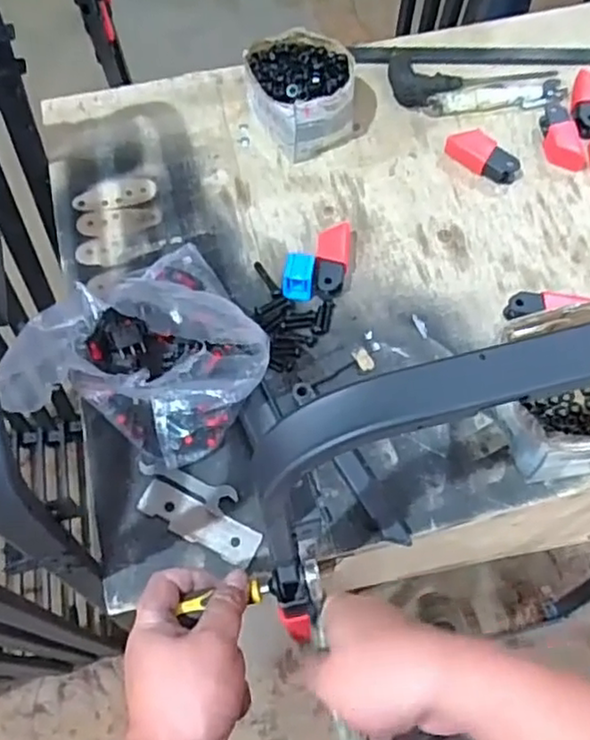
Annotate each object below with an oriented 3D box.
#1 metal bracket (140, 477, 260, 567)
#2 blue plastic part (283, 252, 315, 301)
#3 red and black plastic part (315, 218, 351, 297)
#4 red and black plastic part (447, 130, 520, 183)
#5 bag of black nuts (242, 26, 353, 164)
[{"bbox_3d":[-0.087,0.140,0.609,0.115,0.009,0.034,26,65,10],"label":"metal bracket"},{"bbox_3d":[0.004,-0.098,0.705,0.030,0.031,0.040,5,66,3],"label":"blue plastic part"},{"bbox_3d":[0.040,-0.119,0.718,0.034,0.026,0.085,6,64,0],"label":"red and black plastic part"},{"bbox_3d":[0.220,-0.248,0.780,0.088,0.034,0.030,32,70,14],"label":"red and black plastic part"},{"bbox_3d":[0.009,-0.324,0.786,0.114,0.073,0.133,-21,67,-10],"label":"bag of black nuts"}]

